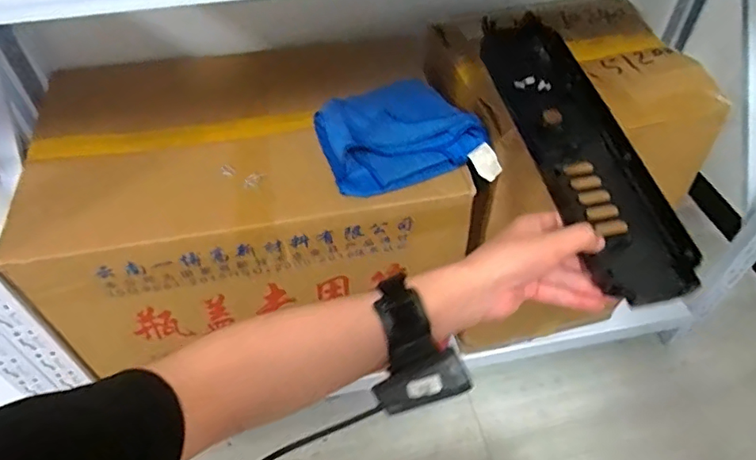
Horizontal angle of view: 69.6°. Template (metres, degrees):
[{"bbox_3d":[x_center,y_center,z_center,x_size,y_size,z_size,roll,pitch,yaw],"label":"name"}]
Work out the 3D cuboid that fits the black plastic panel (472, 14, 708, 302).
[{"bbox_3d":[0.194,-0.088,0.539,0.091,0.033,0.352,-11,57,-9],"label":"black plastic panel"}]

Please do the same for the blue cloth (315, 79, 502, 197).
[{"bbox_3d":[0.032,-0.119,0.719,0.221,0.070,0.154,-4,50,-2],"label":"blue cloth"}]

